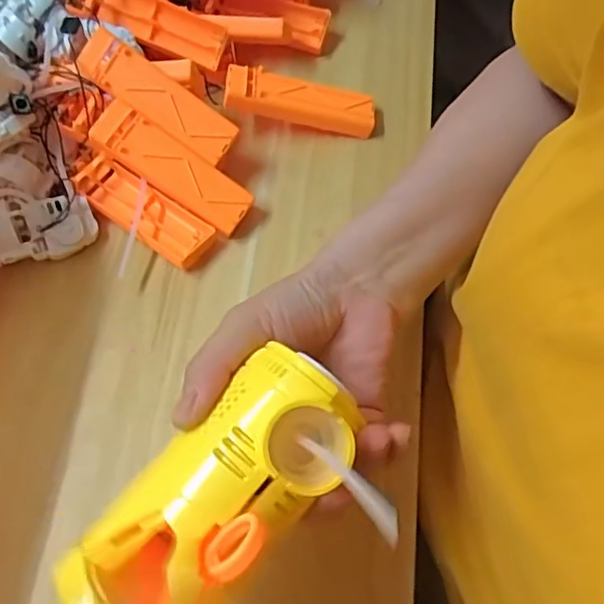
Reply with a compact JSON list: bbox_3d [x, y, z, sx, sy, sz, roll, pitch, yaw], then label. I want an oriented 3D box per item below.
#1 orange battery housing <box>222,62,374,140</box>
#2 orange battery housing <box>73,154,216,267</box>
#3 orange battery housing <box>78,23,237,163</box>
[{"bbox_3d":[-0.001,-0.143,0.425,0.107,0.018,0.030,9,62,-16],"label":"orange battery housing"},{"bbox_3d":[-0.106,-0.061,0.396,0.100,0.023,0.033,34,67,15],"label":"orange battery housing"},{"bbox_3d":[-0.093,-0.133,0.389,0.108,0.018,0.034,35,66,-8],"label":"orange battery housing"}]

